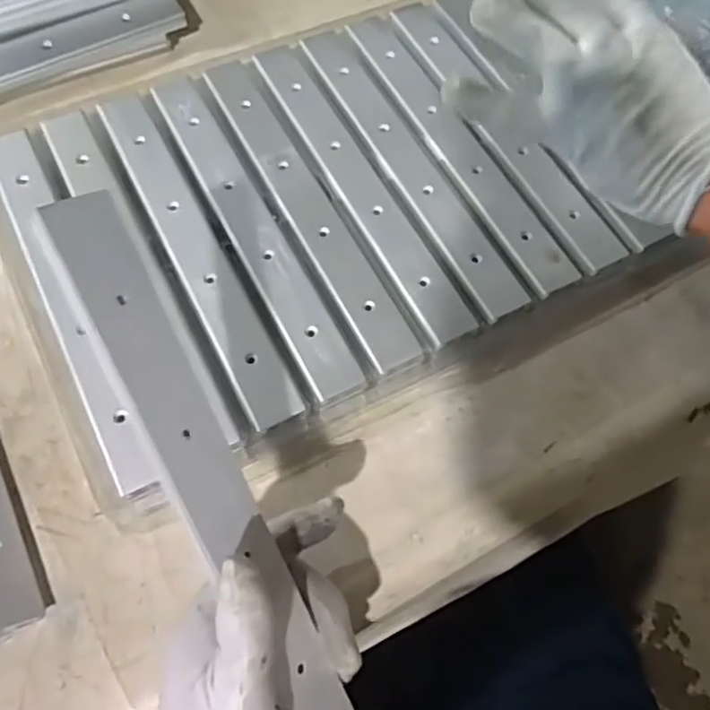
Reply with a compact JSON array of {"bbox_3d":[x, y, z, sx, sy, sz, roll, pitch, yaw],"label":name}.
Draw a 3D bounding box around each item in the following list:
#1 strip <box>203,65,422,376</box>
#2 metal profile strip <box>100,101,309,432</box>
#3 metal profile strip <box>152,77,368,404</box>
[{"bbox_3d":[-0.033,-0.101,0.431,0.034,0.005,0.256,-25,70,-13],"label":"strip"},{"bbox_3d":[-0.104,-0.068,0.411,0.034,0.007,0.256,-26,70,-13],"label":"metal profile strip"},{"bbox_3d":[-0.068,-0.085,0.421,0.031,0.005,0.259,-25,70,-13],"label":"metal profile strip"}]

